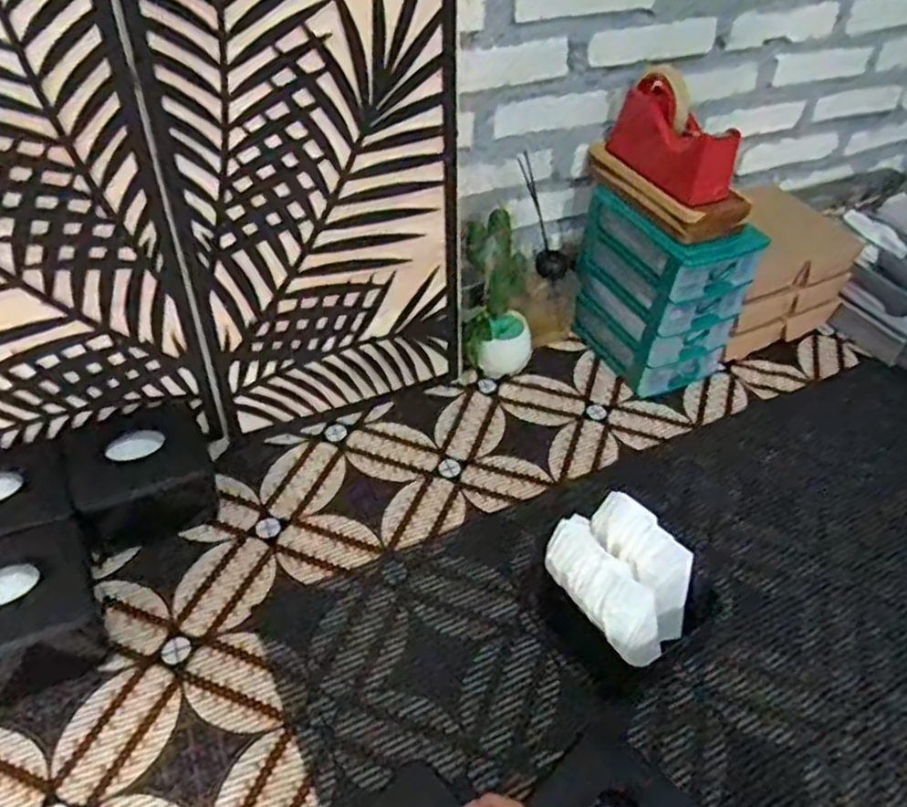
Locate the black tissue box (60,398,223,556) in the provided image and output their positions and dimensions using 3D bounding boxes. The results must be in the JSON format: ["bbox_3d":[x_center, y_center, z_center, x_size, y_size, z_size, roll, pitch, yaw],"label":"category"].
[{"bbox_3d":[-0.324,0.070,0.744,0.132,0.094,0.120,-21,49,-24],"label":"black tissue box"}]

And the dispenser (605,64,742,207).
[{"bbox_3d":[0.255,-0.311,0.833,0.065,0.100,0.166,-15,47,-19],"label":"dispenser"}]

